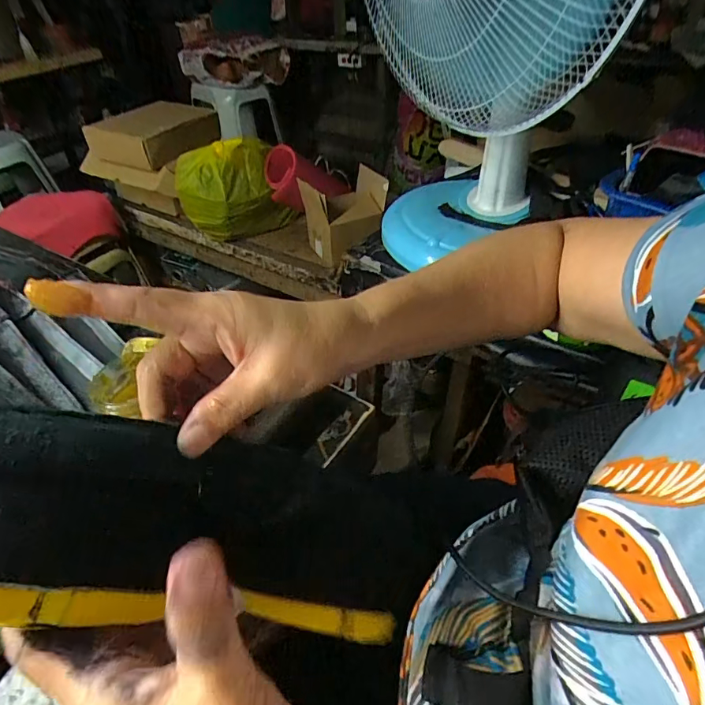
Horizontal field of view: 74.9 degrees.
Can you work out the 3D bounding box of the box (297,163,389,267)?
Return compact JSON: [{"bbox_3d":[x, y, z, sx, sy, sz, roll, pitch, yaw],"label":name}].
[{"bbox_3d":[-0.006,-0.295,1.026,0.167,0.158,0.113,-17,44,-15],"label":"box"}]

